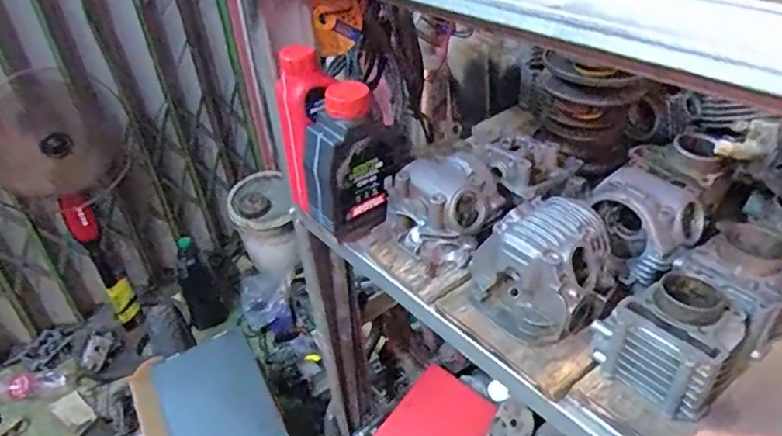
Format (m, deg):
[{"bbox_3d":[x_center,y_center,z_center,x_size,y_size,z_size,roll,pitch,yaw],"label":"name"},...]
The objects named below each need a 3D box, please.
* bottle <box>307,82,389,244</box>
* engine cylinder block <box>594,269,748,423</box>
[{"bbox_3d":[-0.051,-0.068,0.727,0.113,0.196,0.047,-20,39,-19],"label":"bottle"},{"bbox_3d":[0.268,0.118,0.553,0.107,0.080,0.109,-29,43,-29],"label":"engine cylinder block"}]

